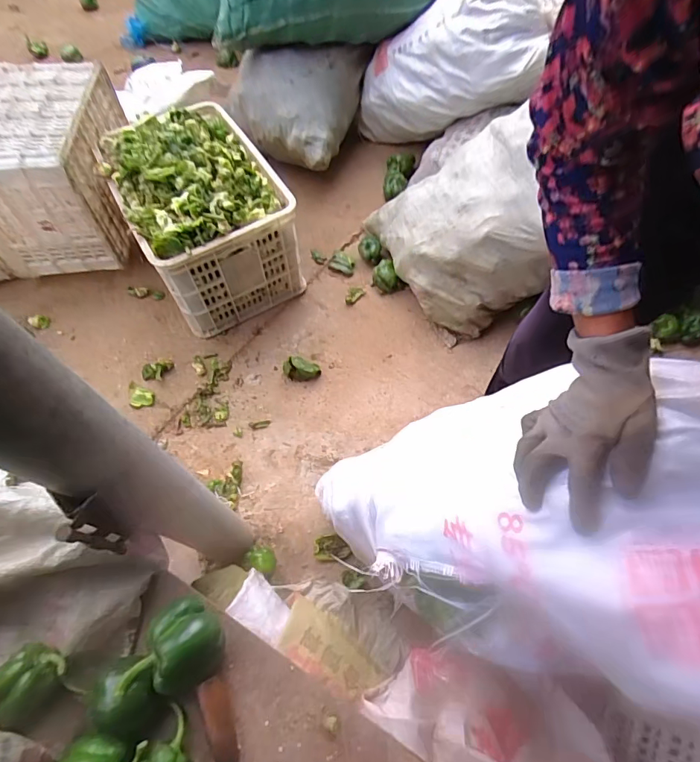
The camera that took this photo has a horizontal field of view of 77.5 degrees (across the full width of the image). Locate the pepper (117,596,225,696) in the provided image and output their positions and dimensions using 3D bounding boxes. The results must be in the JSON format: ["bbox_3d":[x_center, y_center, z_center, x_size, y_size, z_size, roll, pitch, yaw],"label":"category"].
[{"bbox_3d":[-0.189,0.308,0.505,0.077,0.076,0.097,18,61,10],"label":"pepper"}]

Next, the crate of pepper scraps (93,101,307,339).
[{"bbox_3d":[-0.378,-0.430,1.146,0.349,0.369,0.442,-28,64,-16],"label":"crate of pepper scraps"}]

